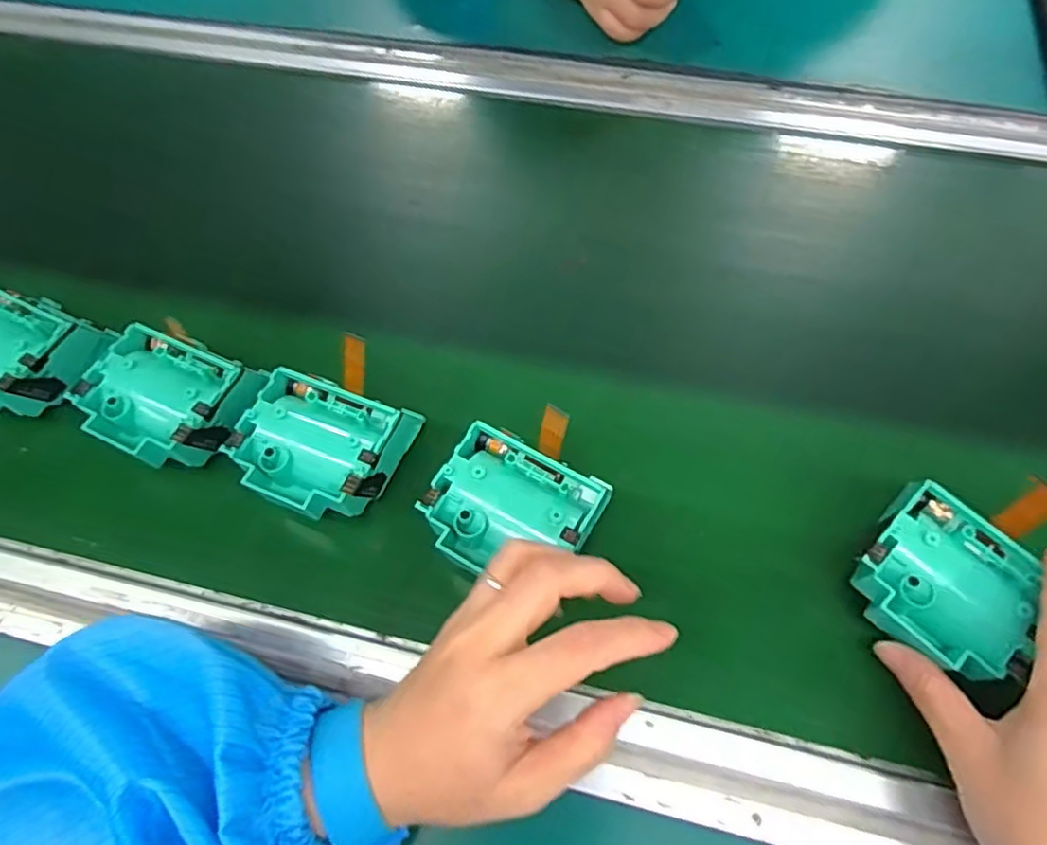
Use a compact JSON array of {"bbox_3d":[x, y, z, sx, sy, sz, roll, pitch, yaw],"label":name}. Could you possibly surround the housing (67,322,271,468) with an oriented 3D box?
[{"bbox_3d":[-0.192,-0.014,0.350,0.080,0.029,0.071,21,62,15],"label":"housing"}]

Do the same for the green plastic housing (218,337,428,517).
[{"bbox_3d":[-0.101,0.006,0.335,0.078,0.035,0.085,18,62,13],"label":"green plastic housing"}]

